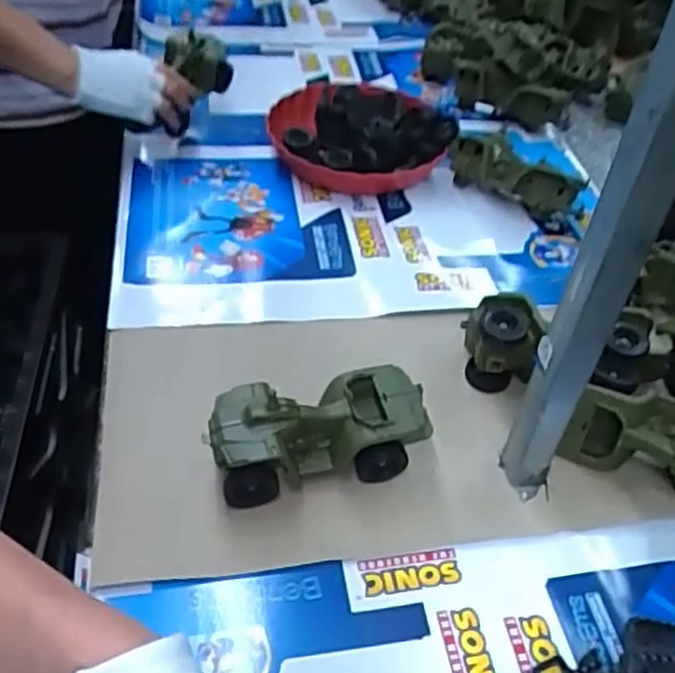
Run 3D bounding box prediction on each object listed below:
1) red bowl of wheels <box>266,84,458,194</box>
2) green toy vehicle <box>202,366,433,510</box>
[{"bbox_3d":[0.030,-0.262,0.964,0.231,0.066,0.213,-7,46,-12],"label":"red bowl of wheels"},{"bbox_3d":[-0.014,0.083,0.613,0.187,0.074,0.078,-9,46,-13],"label":"green toy vehicle"}]

